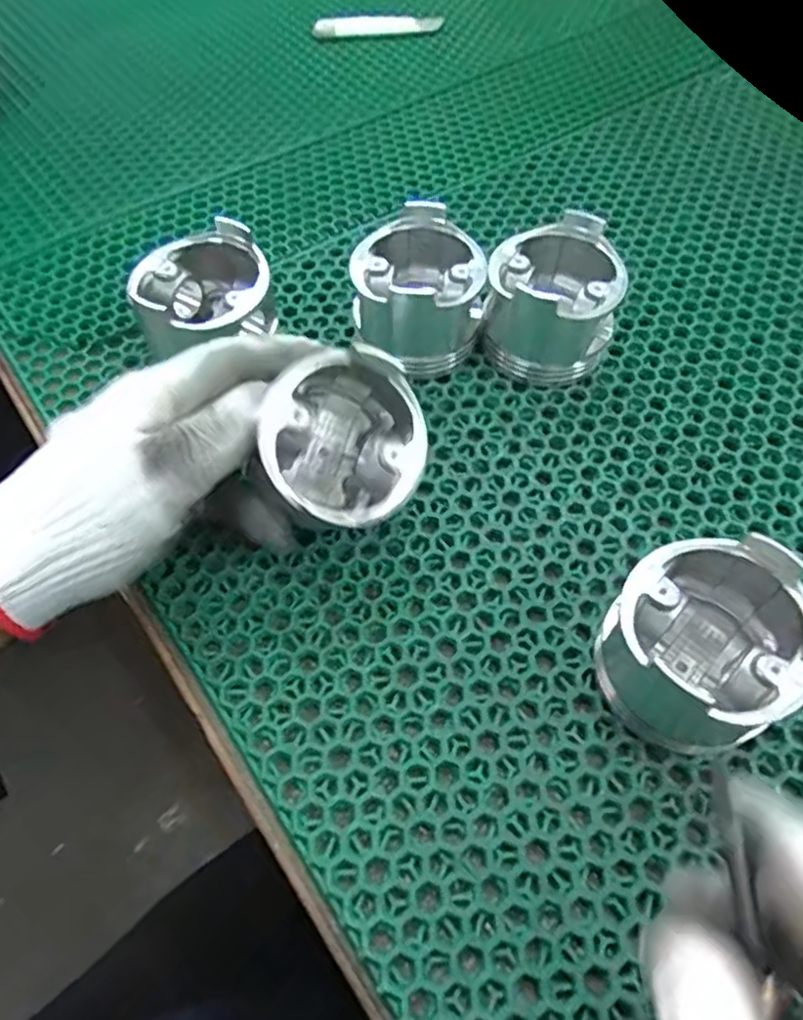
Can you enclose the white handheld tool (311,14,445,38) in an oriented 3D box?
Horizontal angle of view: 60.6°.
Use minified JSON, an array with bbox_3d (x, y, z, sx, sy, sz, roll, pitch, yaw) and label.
[{"bbox_3d":[-0.019,-0.415,0.588,0.109,0.014,0.019,-9,58,-4],"label":"white handheld tool"}]

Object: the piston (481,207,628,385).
[{"bbox_3d":[0.080,-0.113,0.368,0.065,0.060,0.074,9,59,7],"label":"piston"}]

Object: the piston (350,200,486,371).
[{"bbox_3d":[0.010,-0.119,0.369,0.066,0.064,0.070,1,58,2],"label":"piston"}]

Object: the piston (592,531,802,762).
[{"bbox_3d":[0.118,0.048,0.262,0.068,0.069,0.069,-1,58,1],"label":"piston"}]

